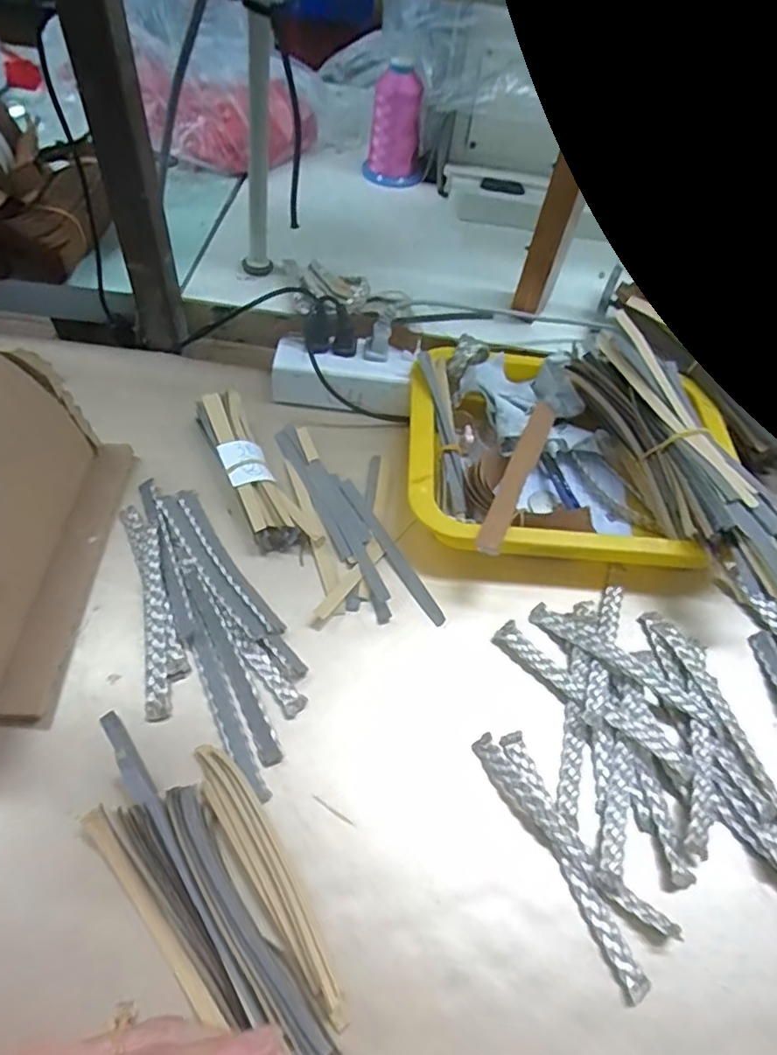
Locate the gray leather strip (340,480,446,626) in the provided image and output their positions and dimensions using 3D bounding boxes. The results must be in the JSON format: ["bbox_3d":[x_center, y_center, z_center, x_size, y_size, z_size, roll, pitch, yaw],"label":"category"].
[{"bbox_3d":[0.002,0.016,0.441,0.012,0.007,0.132,-25,61,-22],"label":"gray leather strip"}]

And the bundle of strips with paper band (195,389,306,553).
[{"bbox_3d":[-0.104,-0.044,0.453,0.033,0.027,0.138,-20,59,-20],"label":"bundle of strips with paper band"}]

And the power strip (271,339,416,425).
[{"bbox_3d":[-0.036,-0.128,0.509,0.127,0.034,0.058,11,54,1],"label":"power strip"}]

